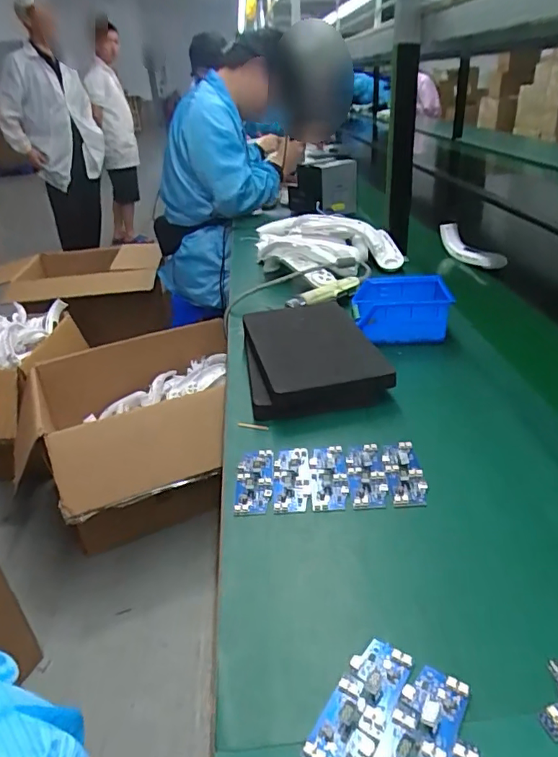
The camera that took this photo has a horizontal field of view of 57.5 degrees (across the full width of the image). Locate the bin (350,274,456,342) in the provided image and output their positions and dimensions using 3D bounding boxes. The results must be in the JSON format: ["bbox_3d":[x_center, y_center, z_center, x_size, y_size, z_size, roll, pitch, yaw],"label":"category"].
[{"bbox_3d":[0.184,-0.106,0.780,0.144,0.073,0.108,4,32,14],"label":"bin"}]

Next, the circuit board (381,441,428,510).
[{"bbox_3d":[0.128,0.097,0.517,0.035,0.006,0.090,-4,31,2],"label":"circuit board"}]

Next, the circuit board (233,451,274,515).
[{"bbox_3d":[-0.025,0.105,0.526,0.037,0.009,0.091,-2,31,4],"label":"circuit board"}]

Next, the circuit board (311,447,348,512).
[{"bbox_3d":[0.051,0.100,0.523,0.036,0.004,0.092,-2,31,4],"label":"circuit board"}]

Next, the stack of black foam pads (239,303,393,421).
[{"bbox_3d":[0.033,-0.039,0.702,0.166,0.057,0.248,-10,31,-8],"label":"stack of black foam pads"}]

